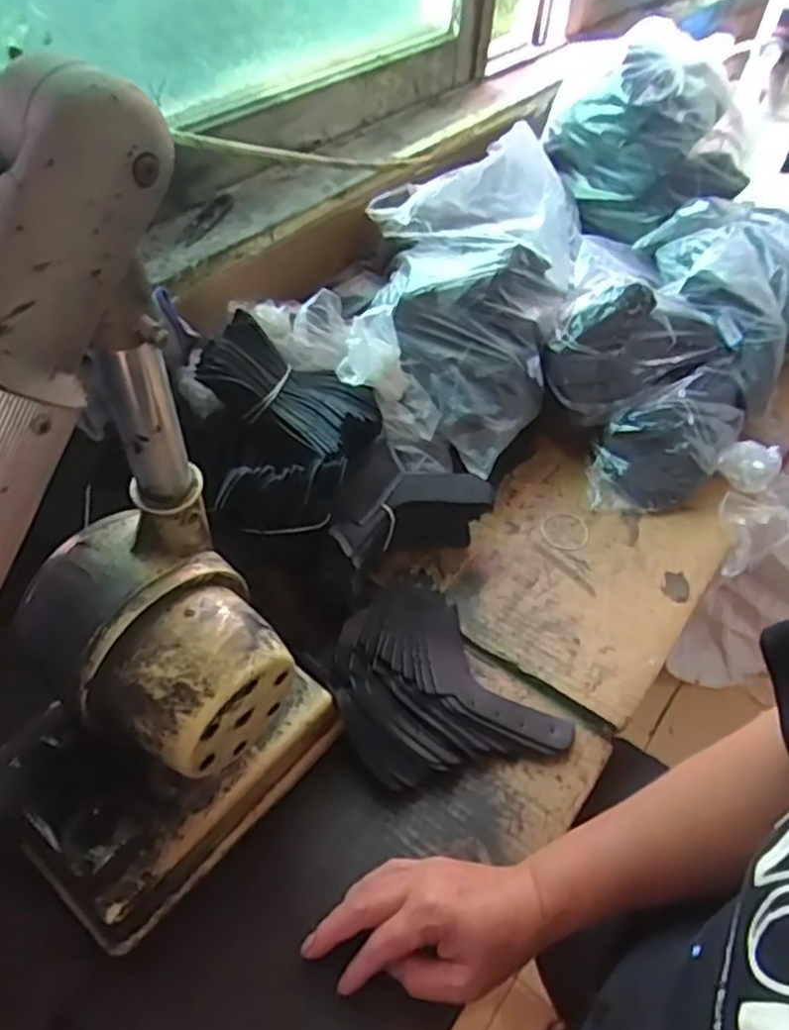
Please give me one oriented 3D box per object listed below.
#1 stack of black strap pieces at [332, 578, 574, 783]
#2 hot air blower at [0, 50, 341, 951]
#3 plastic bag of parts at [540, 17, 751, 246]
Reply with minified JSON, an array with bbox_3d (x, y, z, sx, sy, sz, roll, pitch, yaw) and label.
[{"bbox_3d":[0.023,0.142,0.609,0.147,0.032,0.196,-26,55,-24],"label":"stack of black strap pieces"},{"bbox_3d":[-0.154,0.046,0.362,0.135,0.429,0.232,33,54,23],"label":"hot air blower"},{"bbox_3d":[0.366,-0.539,1.024,0.231,0.208,0.199,-22,53,-22],"label":"plastic bag of parts"}]

